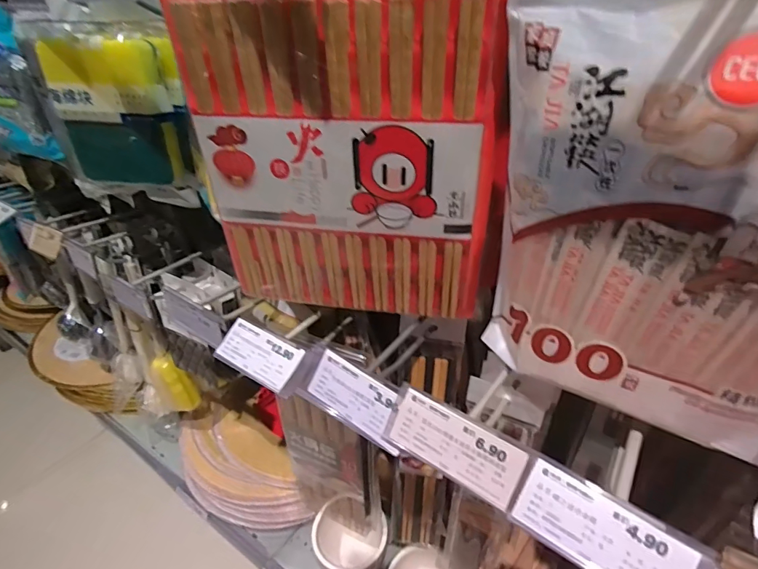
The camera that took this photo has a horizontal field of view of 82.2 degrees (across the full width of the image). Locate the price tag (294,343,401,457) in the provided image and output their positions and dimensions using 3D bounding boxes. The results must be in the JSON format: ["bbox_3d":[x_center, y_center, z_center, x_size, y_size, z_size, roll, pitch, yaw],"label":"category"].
[{"bbox_3d":[-0.021,0.087,0.342,0.095,0.047,0.009,23,6,25],"label":"price tag"}]

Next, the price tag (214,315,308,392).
[{"bbox_3d":[-0.109,0.062,0.390,0.089,0.006,0.041,20,72,31],"label":"price tag"}]

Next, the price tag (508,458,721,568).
[{"bbox_3d":[0.130,0.144,0.247,0.098,0.004,0.043,24,79,26],"label":"price tag"}]

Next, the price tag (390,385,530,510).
[{"bbox_3d":[0.051,0.109,0.295,0.089,0.040,0.004,23,1,28],"label":"price tag"}]

